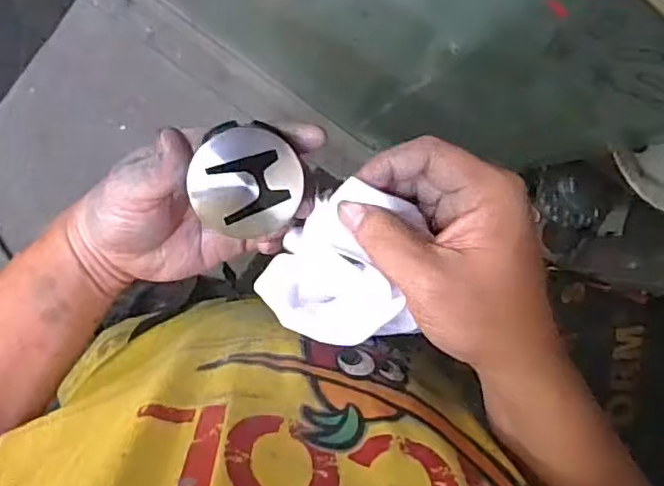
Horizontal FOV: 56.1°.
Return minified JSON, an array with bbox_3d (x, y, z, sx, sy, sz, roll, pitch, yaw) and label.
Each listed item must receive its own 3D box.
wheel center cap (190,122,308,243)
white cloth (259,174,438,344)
[{"bbox_3d":[-0.041,-0.031,0.311,0.053,0.013,0.055,-1,94,-8],"label":"wheel center cap"},{"bbox_3d":[0.003,0.012,0.338,0.079,0.064,0.083,-1,94,-8],"label":"white cloth"}]

